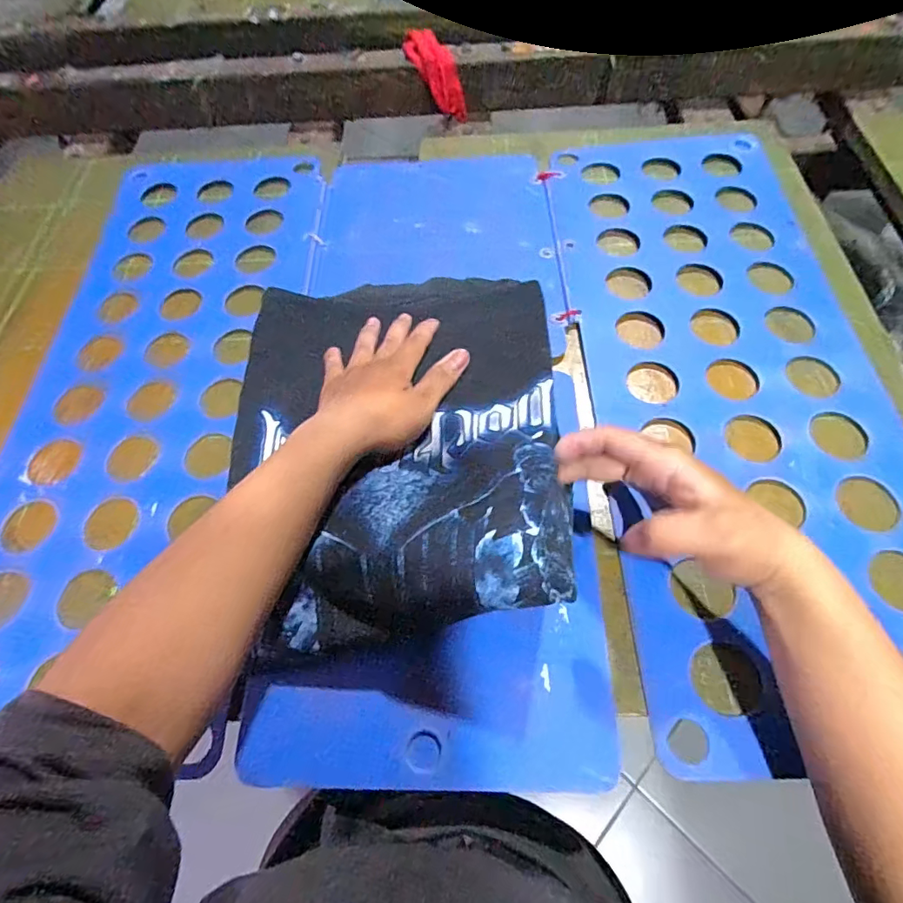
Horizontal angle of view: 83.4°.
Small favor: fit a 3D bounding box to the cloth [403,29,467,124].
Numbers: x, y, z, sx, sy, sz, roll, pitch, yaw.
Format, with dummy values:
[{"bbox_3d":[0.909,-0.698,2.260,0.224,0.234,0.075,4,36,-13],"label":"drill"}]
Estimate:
[{"bbox_3d":[-0.014,-0.440,0.594,0.031,0.102,0.040,-48,25,-20],"label":"cloth"}]

